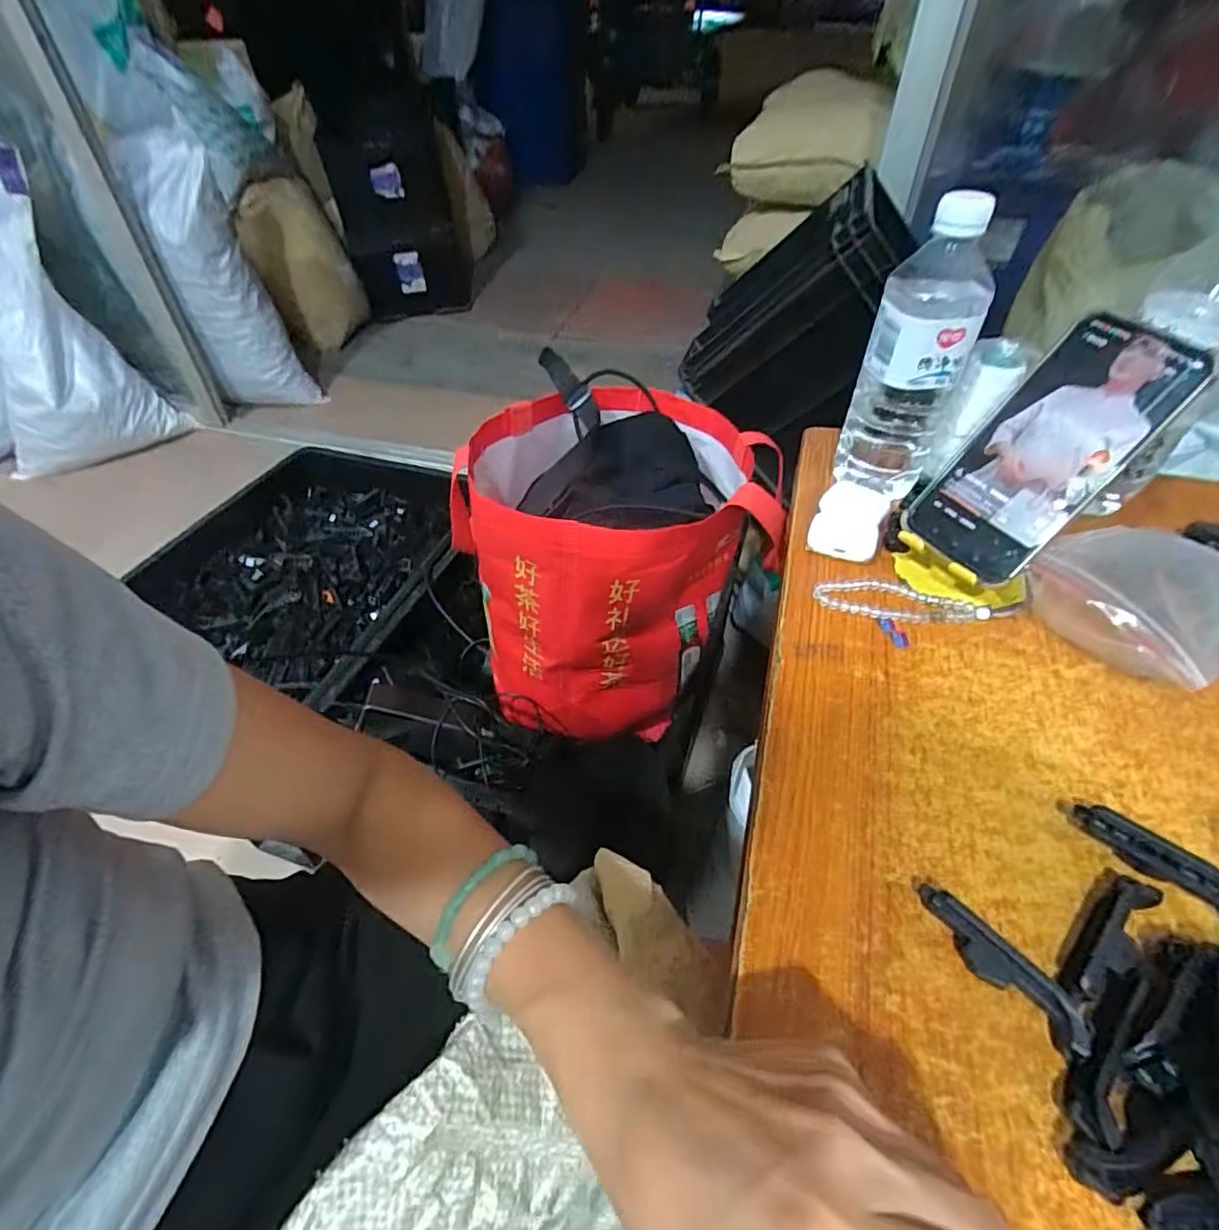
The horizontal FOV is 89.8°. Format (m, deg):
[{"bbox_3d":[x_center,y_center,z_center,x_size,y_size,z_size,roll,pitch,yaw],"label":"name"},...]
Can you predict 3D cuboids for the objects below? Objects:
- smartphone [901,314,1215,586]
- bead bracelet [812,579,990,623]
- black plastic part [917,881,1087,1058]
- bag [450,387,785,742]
[{"bbox_3d":[0.273,-0.103,0.388,0.007,0.164,0.079,13,31,-51],"label":"smartphone"},{"bbox_3d":[0.200,-0.009,0.424,0.112,0.004,0.039,2,45,2],"label":"bead bracelet"},{"bbox_3d":[0.165,0.149,0.262,0.014,0.019,0.072,-30,52,-27],"label":"black plastic part"},{"bbox_3d":[0.002,-0.067,0.702,0.316,0.286,0.287,-17,47,-16],"label":"bag"}]

